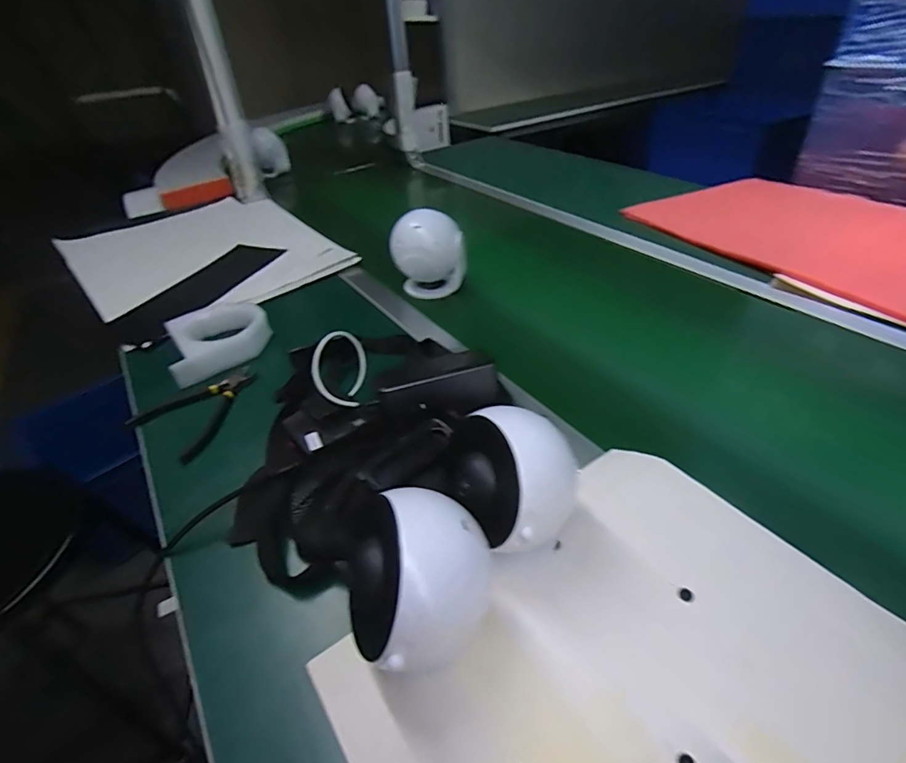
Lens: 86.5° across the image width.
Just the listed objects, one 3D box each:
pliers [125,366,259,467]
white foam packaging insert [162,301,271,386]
[{"bbox_3d":[-0.292,0.027,0.571,0.109,0.017,0.133,20,43,27],"label":"pliers"},{"bbox_3d":[-0.329,-0.060,0.660,0.125,0.034,0.146,27,48,34],"label":"white foam packaging insert"}]

